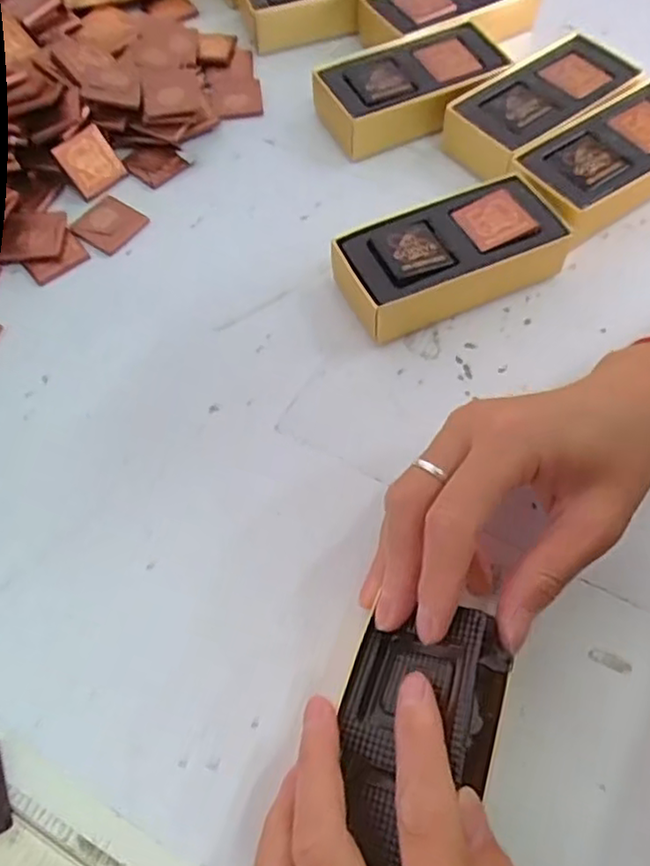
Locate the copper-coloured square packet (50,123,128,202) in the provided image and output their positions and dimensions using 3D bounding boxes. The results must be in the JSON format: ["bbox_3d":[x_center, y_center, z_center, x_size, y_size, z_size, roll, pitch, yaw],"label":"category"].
[{"bbox_3d":[-0.142,-0.164,0.402,0.032,0.034,0.004,-40,24,-14],"label":"copper-coloured square packet"}]

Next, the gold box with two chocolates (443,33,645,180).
[{"bbox_3d":[0.132,-0.196,0.407,0.118,0.033,0.062,-33,66,-15],"label":"gold box with two chocolates"}]

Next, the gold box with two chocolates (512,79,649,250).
[{"bbox_3d":[0.163,-0.151,0.382,0.117,0.034,0.060,-30,66,-14],"label":"gold box with two chocolates"}]

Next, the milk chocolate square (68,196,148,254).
[{"bbox_3d":[-0.128,-0.124,0.391,0.035,0.004,0.034,34,68,17],"label":"milk chocolate square"}]

